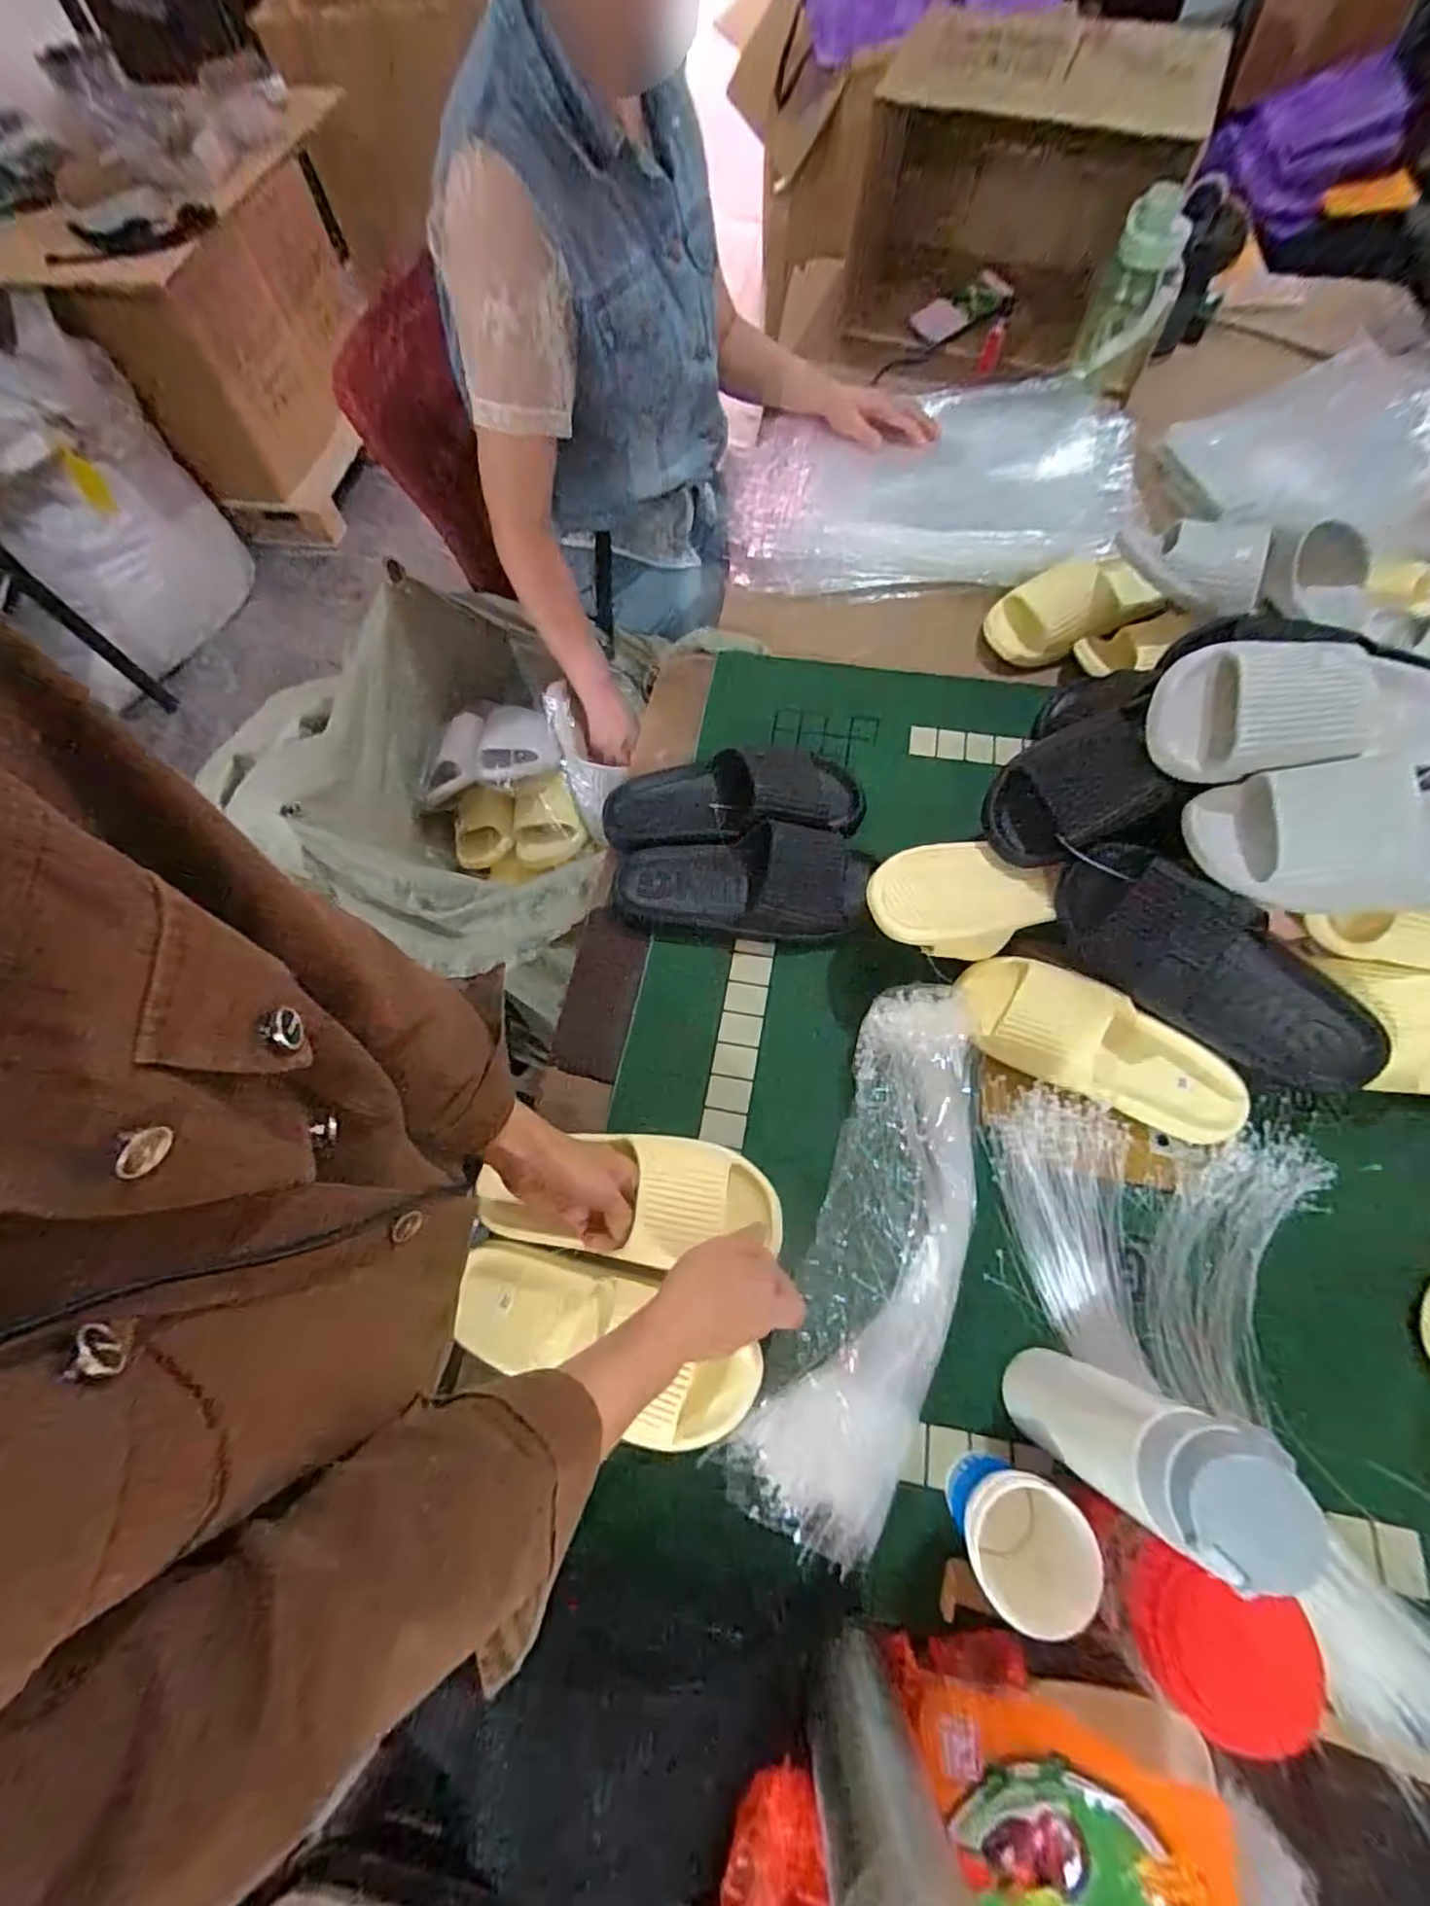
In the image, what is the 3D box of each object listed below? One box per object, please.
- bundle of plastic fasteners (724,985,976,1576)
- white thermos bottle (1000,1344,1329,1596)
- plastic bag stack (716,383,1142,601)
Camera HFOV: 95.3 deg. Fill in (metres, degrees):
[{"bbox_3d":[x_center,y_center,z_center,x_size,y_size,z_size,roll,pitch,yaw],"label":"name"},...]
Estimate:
[{"bbox_3d":[0.132,0.226,0.512,0.128,0.054,0.403,19,69,10],"label":"bundle of plastic fasteners"},{"bbox_3d":[0.241,0.289,0.385,0.055,0.230,0.059,-1,67,2],"label":"white thermos bottle"},{"bbox_3d":[0.285,-0.626,0.867,0.519,0.047,0.348,-1,67,2],"label":"plastic bag stack"}]

